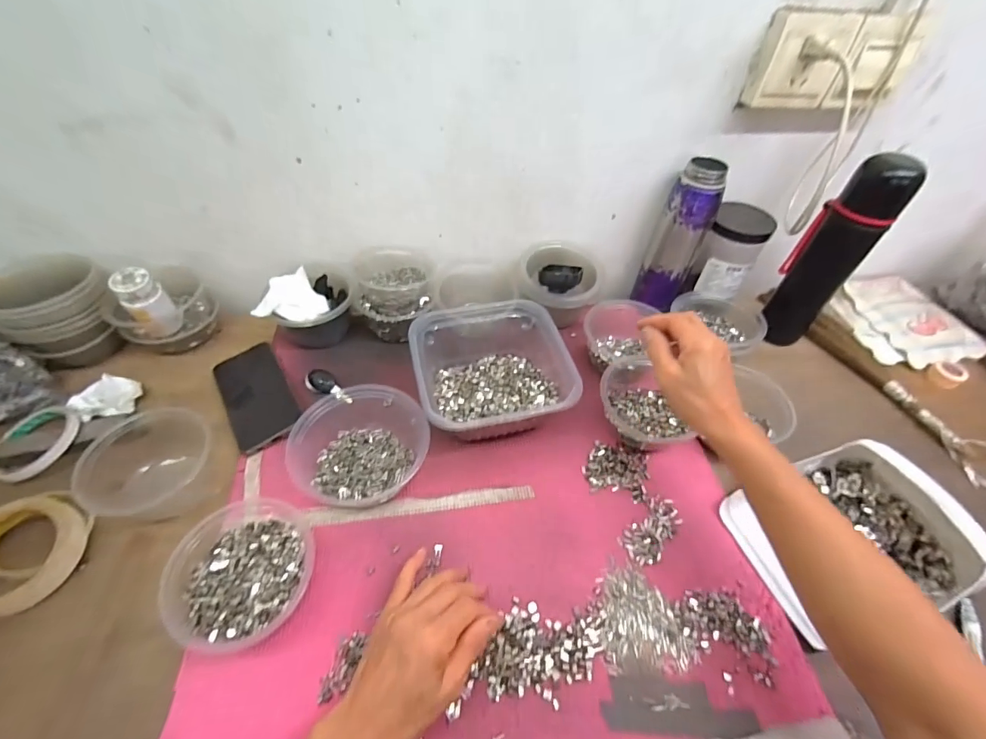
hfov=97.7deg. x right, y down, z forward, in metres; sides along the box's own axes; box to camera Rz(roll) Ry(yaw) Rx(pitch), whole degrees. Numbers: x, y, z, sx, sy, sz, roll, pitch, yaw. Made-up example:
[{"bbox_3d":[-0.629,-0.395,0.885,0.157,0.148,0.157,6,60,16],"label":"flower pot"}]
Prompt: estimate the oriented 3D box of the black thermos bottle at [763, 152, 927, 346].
[{"bbox_3d":[0.435,-0.145,0.562,0.058,0.248,0.073,-29,57,-24],"label":"black thermos bottle"}]

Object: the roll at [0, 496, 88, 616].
[{"bbox_3d":[-0.436,0.171,0.397,0.090,0.041,0.095,1,50,-1],"label":"roll"}]

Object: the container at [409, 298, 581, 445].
[{"bbox_3d":[-0.005,0.000,0.521,0.168,0.076,0.168,-10,51,-11],"label":"container"}]

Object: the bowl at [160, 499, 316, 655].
[{"bbox_3d":[-0.208,0.175,0.376,0.111,0.059,0.123,5,50,1],"label":"bowl"}]

